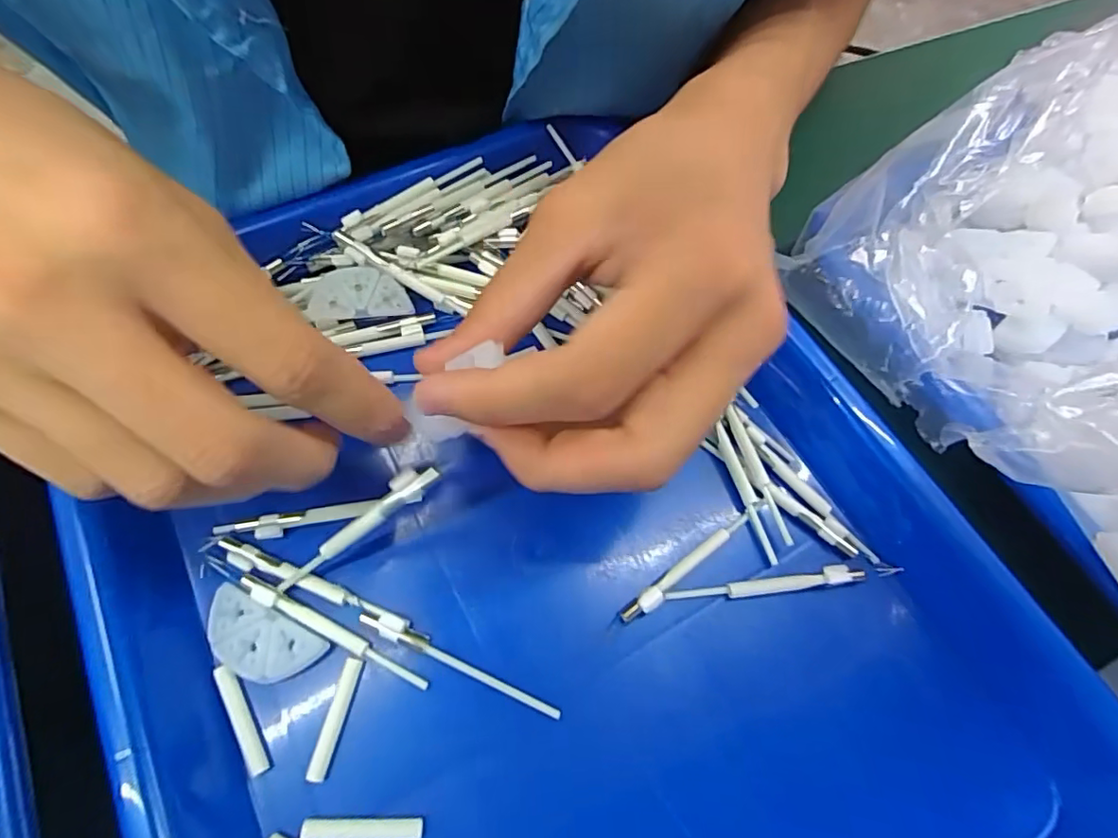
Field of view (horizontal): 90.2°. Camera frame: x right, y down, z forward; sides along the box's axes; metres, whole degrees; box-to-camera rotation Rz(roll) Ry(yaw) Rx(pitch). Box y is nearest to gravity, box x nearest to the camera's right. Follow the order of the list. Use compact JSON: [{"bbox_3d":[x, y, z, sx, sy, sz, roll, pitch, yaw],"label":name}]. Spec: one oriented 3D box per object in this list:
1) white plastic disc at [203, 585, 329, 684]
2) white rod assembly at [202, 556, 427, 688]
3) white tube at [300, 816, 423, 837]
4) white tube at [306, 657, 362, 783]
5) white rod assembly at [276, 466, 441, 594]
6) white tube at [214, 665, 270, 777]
[{"bbox_3d":[-0.095,0.069,0.175,0.038,0.006,0.020,29,68,10],"label":"white plastic disc"},{"bbox_3d":[-0.079,0.065,0.180,0.082,0.006,0.006,24,67,8],"label":"white rod assembly"},{"bbox_3d":[-0.056,0.117,0.158,0.033,0.004,0.006,1,66,-2],"label":"white tube"},{"bbox_3d":[-0.068,0.091,0.170,0.006,0.004,0.034,12,66,3],"label":"white tube"},{"bbox_3d":[-0.065,0.035,0.177,0.069,0.005,0.008,-38,70,14],"label":"white rod assembly"},{"bbox_3d":[-0.096,0.090,0.168,0.005,0.004,0.033,-31,71,-15],"label":"white tube"}]

